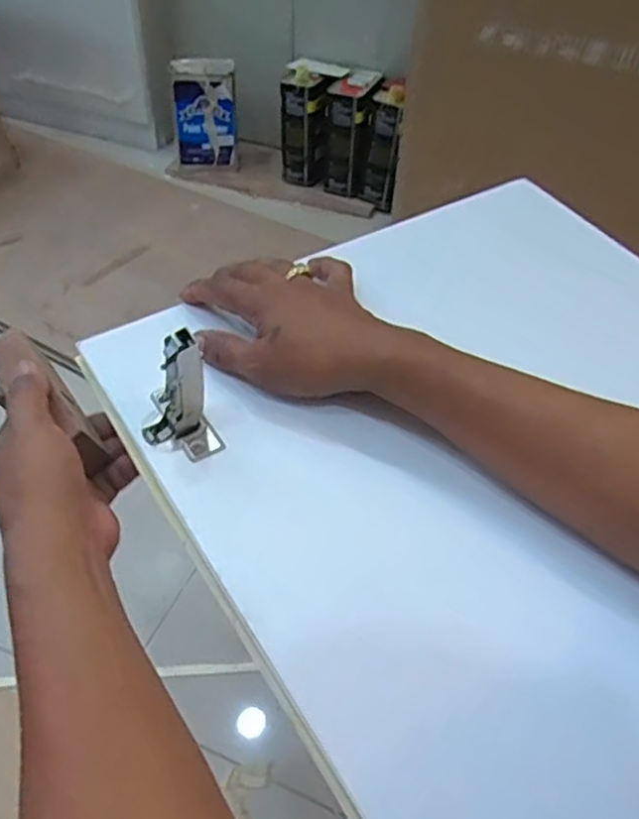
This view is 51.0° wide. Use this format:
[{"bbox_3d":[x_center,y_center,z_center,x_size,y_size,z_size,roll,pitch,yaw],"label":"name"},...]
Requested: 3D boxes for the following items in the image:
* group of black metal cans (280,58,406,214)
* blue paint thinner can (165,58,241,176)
[{"bbox_3d":[0.064,-0.670,1.630,0.307,0.264,0.170,17,46,14],"label":"group of black metal cans"},{"bbox_3d":[-0.300,-0.741,1.679,0.178,0.236,0.133,-4,45,-7],"label":"blue paint thinner can"}]

